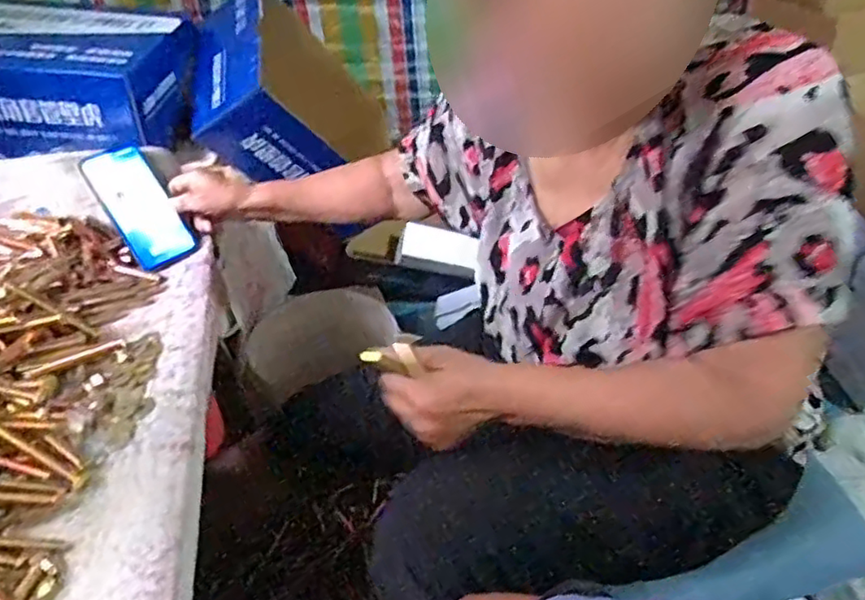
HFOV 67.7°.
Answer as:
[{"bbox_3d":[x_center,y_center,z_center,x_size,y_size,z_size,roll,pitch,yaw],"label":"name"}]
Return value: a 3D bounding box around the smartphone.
[{"bbox_3d":[-0.366,-0.117,0.809,0.076,0.156,0.008,-33,6,-32],"label":"smartphone"}]

